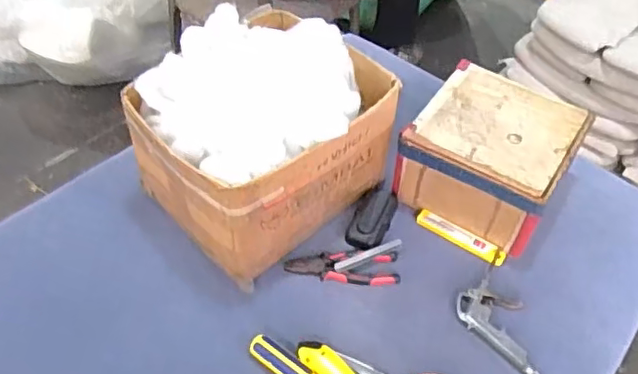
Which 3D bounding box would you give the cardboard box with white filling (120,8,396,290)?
[{"bbox_3d":[-0.081,-0.077,0.831,0.267,0.217,0.302,38,58,24],"label":"cardboard box with white filling"}]

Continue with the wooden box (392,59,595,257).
[{"bbox_3d":[0.255,-0.049,0.894,0.211,0.124,0.222,27,52,20],"label":"wooden box"}]

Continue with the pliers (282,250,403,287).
[{"bbox_3d":[0.033,0.110,0.828,0.153,0.012,0.054,4,47,0],"label":"pliers"}]

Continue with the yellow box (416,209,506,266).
[{"bbox_3d":[0.206,0.073,0.869,0.135,0.007,0.030,30,56,18],"label":"yellow box"}]

